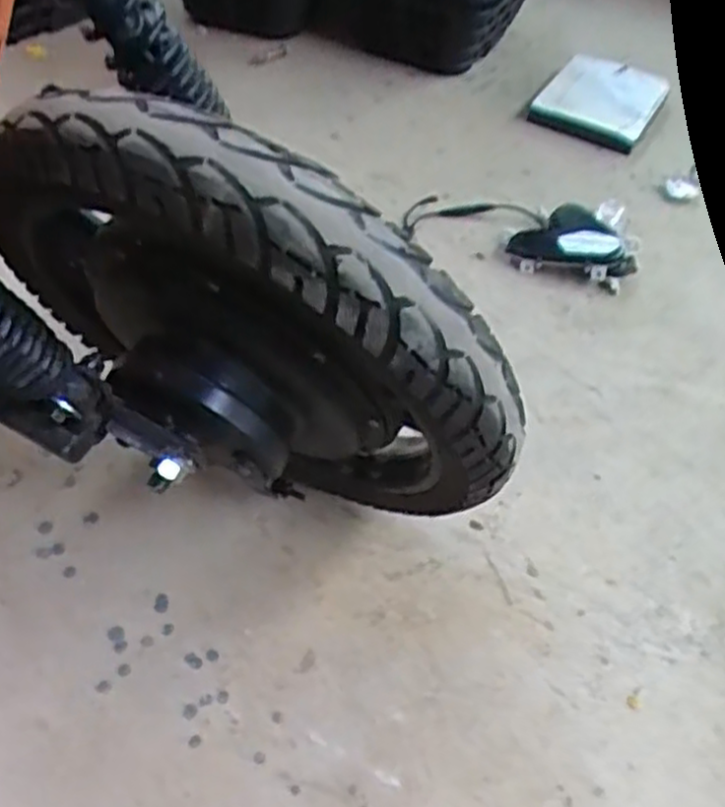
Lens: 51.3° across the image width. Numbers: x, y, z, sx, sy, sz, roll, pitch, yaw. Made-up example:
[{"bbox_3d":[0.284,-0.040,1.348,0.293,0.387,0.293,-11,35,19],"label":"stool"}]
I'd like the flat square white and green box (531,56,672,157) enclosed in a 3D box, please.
[{"bbox_3d":[0.343,-0.443,1.084,0.158,0.021,0.192,22,54,14],"label":"flat square white and green box"}]

